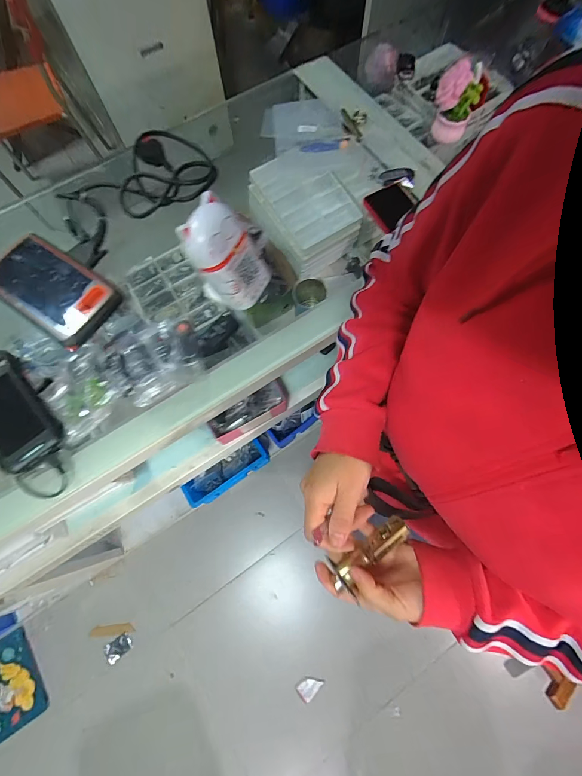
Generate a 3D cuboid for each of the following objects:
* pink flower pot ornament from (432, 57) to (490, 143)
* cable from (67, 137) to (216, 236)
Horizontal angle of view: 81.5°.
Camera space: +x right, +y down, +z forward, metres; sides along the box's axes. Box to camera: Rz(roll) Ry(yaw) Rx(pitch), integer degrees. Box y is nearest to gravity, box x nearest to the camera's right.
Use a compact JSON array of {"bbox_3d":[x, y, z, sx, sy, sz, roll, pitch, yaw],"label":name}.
[{"bbox_3d":[0.297,-0.511,0.604,0.072,0.083,0.095,35,76,11],"label":"pink flower pot ornament"},{"bbox_3d":[-0.234,-0.396,0.615,0.189,0.044,0.169,-12,72,-3],"label":"cable"}]

